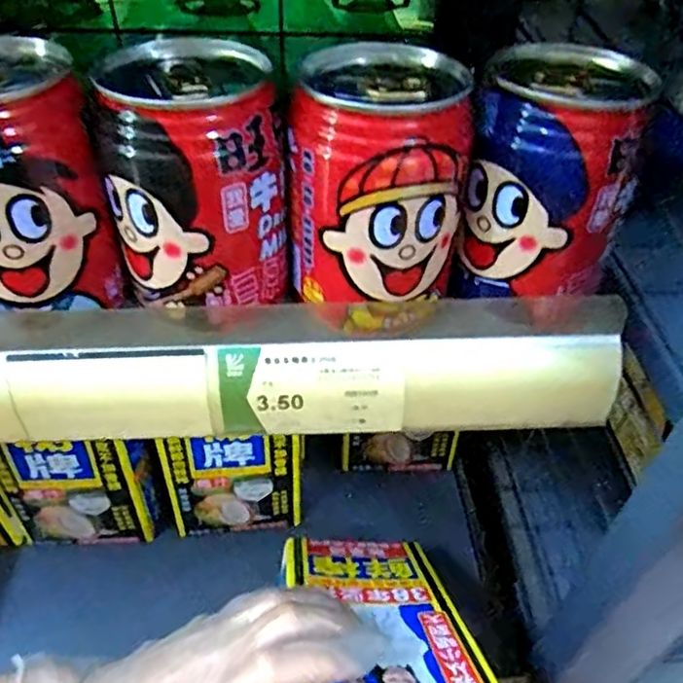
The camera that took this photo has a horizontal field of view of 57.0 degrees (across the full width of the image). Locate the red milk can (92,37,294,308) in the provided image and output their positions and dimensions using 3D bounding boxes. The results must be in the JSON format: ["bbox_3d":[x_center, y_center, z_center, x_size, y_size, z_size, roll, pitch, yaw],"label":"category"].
[{"bbox_3d":[-0.056,-0.058,0.229,0.057,0.093,0.061,-23,51,-24],"label":"red milk can"}]

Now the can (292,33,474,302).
[{"bbox_3d":[0.014,-0.054,0.231,0.060,0.091,0.054,9,46,5],"label":"can"}]

